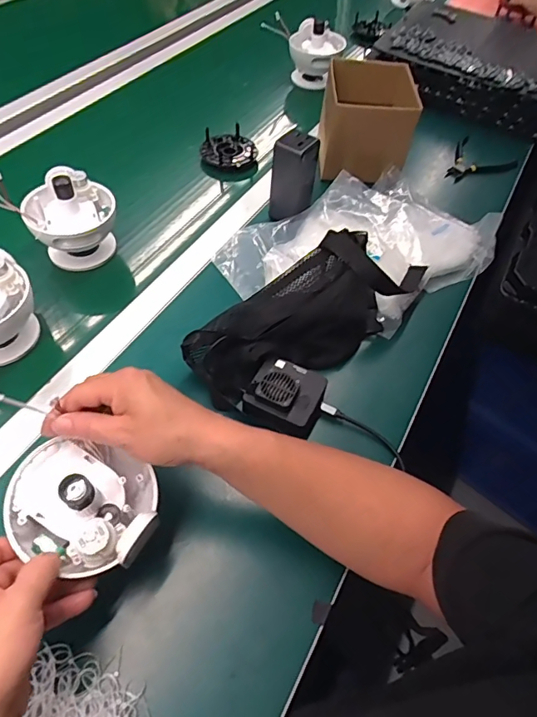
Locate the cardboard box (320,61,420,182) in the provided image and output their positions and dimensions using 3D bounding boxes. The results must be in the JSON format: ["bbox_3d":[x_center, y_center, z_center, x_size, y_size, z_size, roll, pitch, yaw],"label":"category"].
[{"bbox_3d":[0.156,-0.378,0.767,0.134,0.129,0.154,5,55,-2],"label":"cardboard box"}]

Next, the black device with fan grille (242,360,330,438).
[{"bbox_3d":[0.021,0.040,0.534,0.082,0.042,0.075,24,57,11],"label":"black device with fan grille"}]

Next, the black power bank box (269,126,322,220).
[{"bbox_3d":[0.036,-0.260,0.681,0.052,0.116,0.047,33,59,17],"label":"black power bank box"}]

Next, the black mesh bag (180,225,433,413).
[{"bbox_3d":[0.057,-0.065,0.575,0.321,0.093,0.120,-37,66,-26],"label":"black mesh bag"}]

